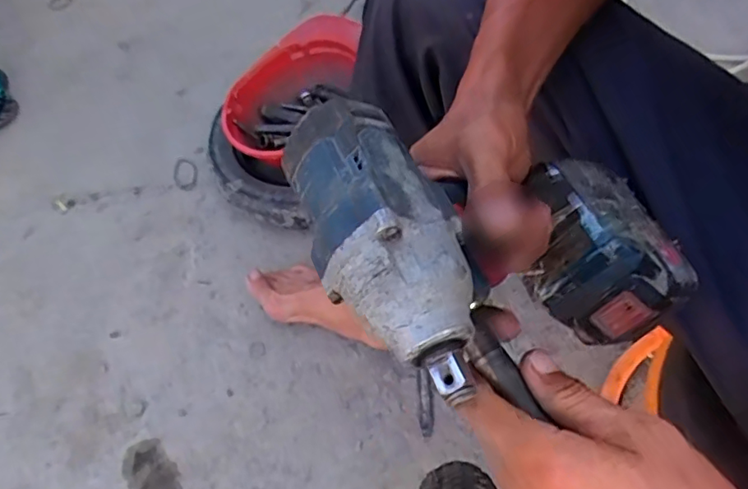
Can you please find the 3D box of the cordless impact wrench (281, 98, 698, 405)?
[{"bbox_3d":[0.076,0.005,0.293,0.232,0.062,0.131,4,50,-38],"label":"cordless impact wrench"}]

